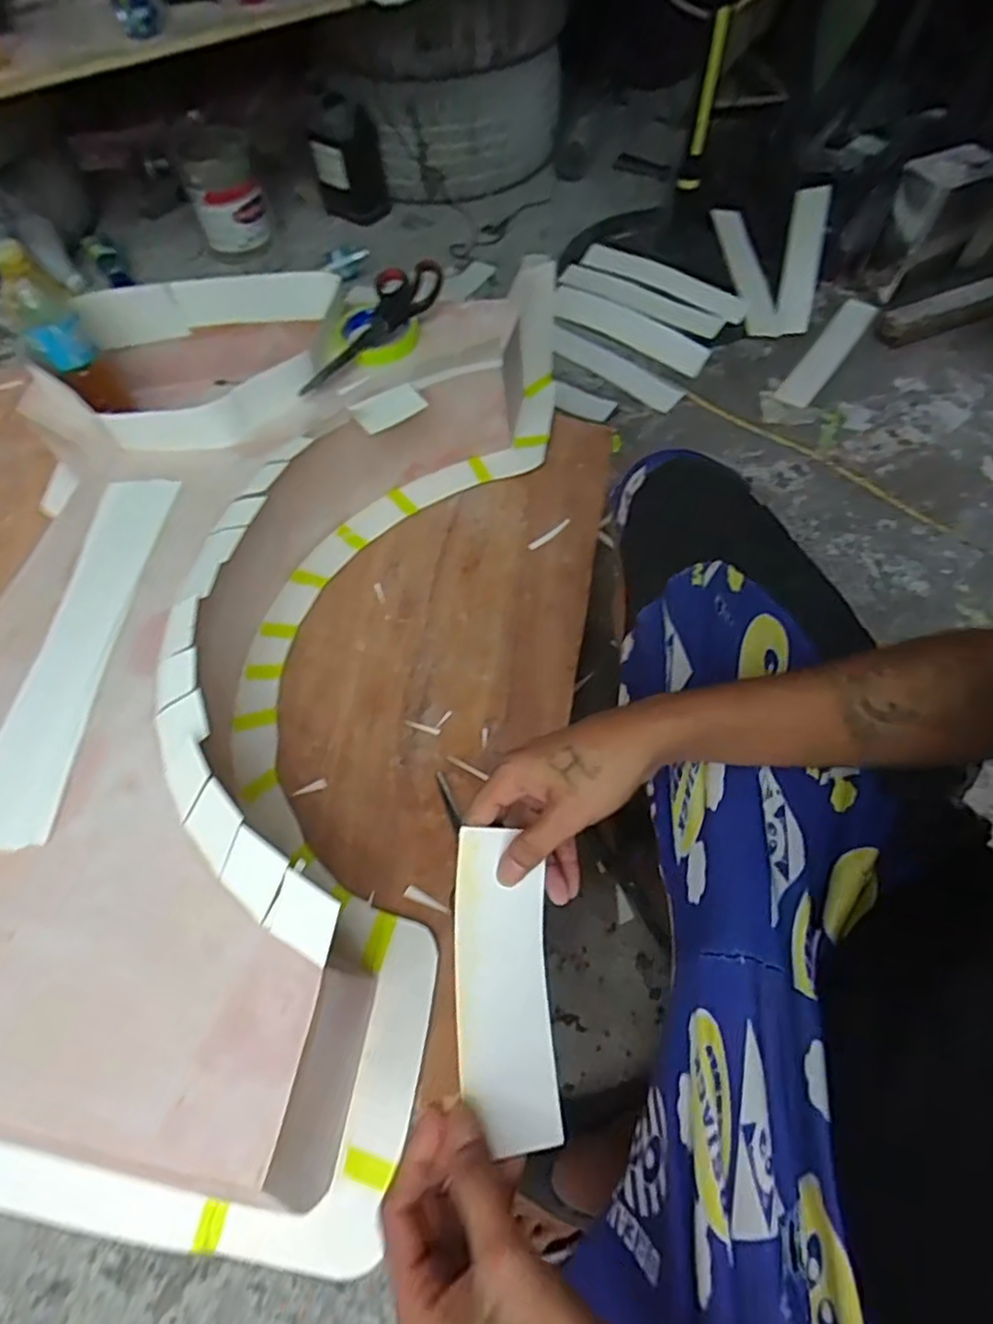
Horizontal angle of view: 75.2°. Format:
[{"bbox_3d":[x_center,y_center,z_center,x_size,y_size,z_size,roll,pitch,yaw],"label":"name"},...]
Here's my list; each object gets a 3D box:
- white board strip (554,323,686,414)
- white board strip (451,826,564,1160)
[{"bbox_3d":[0.229,-0.576,1.260,0.288,0.015,0.065,37,80,15],"label":"white board strip"},{"bbox_3d":[0.004,0.186,0.381,0.058,0.011,0.165,2,64,-14],"label":"white board strip"}]

